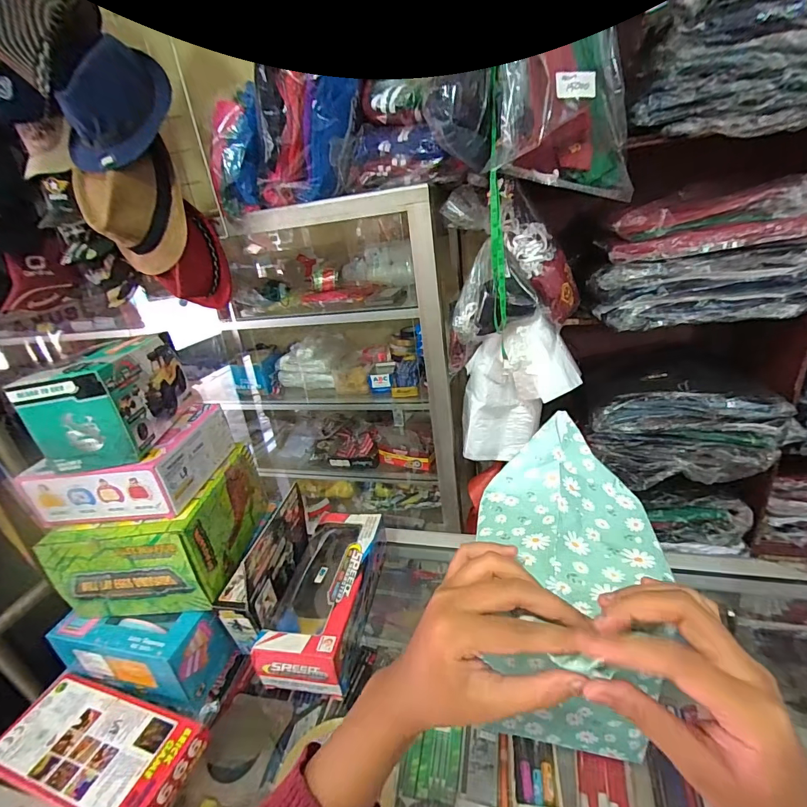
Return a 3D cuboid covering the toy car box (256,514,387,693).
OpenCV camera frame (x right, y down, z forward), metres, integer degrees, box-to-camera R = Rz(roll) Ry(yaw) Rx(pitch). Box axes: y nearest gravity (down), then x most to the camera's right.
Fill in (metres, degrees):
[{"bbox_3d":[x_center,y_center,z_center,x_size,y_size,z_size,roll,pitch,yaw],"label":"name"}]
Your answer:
[{"bbox_3d":[-0.084,0.209,0.475,0.091,0.048,0.208,-2,27,12],"label":"toy car box"}]

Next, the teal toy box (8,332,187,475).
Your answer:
[{"bbox_3d":[-0.284,-0.009,0.401,0.078,0.086,0.132,-8,26,0],"label":"teal toy box"}]

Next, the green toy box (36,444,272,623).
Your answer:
[{"bbox_3d":[-0.258,0.131,0.457,0.141,0.097,0.162,-6,26,5],"label":"green toy box"}]

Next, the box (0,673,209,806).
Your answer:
[{"bbox_3d":[-0.271,0.302,0.362,0.187,0.020,0.078,2,28,20],"label":"box"}]

